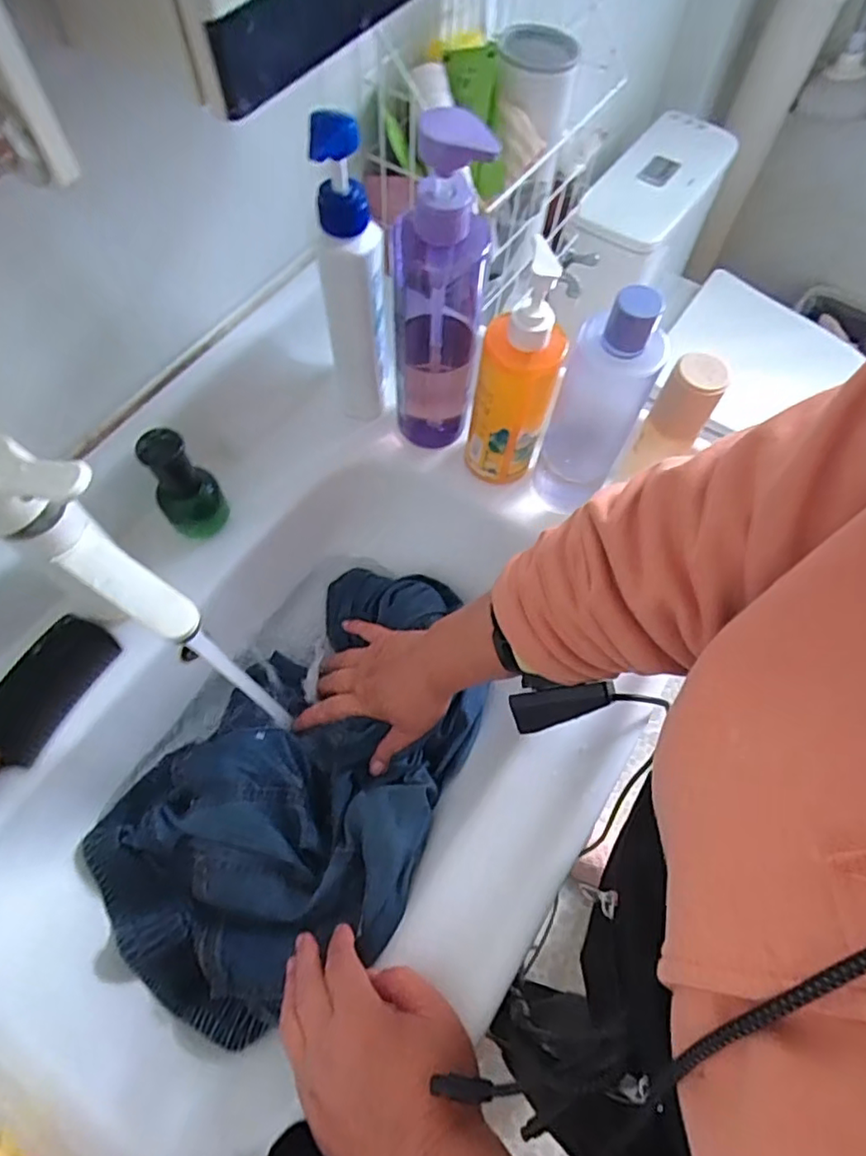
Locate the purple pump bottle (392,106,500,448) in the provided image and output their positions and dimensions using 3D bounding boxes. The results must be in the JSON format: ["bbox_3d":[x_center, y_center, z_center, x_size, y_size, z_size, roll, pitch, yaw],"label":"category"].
[{"bbox_3d":[0.003,-0.210,0.466,0.072,0.266,0.055,6,65,1],"label":"purple pump bottle"}]

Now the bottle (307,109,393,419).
[{"bbox_3d":[-0.062,-0.228,0.479,0.053,0.240,0.043,-4,65,-4],"label":"bottle"}]

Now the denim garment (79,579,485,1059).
[{"bbox_3d":[-0.096,0.158,0.497,0.234,0.084,0.361,38,69,14],"label":"denim garment"}]

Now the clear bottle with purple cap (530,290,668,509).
[{"bbox_3d":[0.126,-0.128,0.465,0.062,0.204,0.050,22,66,8],"label":"clear bottle with purple cap"}]

